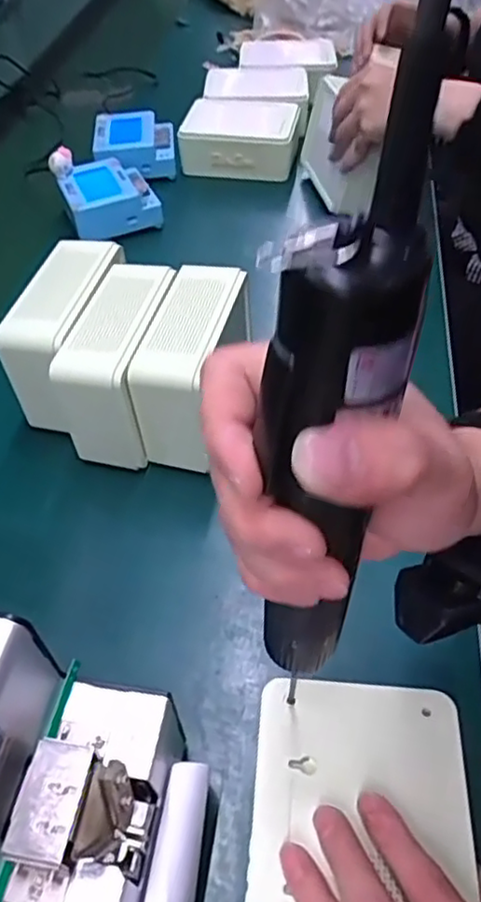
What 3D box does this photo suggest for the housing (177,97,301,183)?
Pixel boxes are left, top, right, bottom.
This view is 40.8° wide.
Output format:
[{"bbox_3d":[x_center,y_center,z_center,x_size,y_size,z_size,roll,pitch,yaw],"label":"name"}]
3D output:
[{"bbox_3d":[-0.002,-0.405,0.835,0.150,0.064,0.105,2,49,6],"label":"housing"}]

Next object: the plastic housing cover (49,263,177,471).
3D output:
[{"bbox_3d":[-0.091,-0.067,0.522,0.056,0.105,0.130,9,50,12],"label":"plastic housing cover"}]

